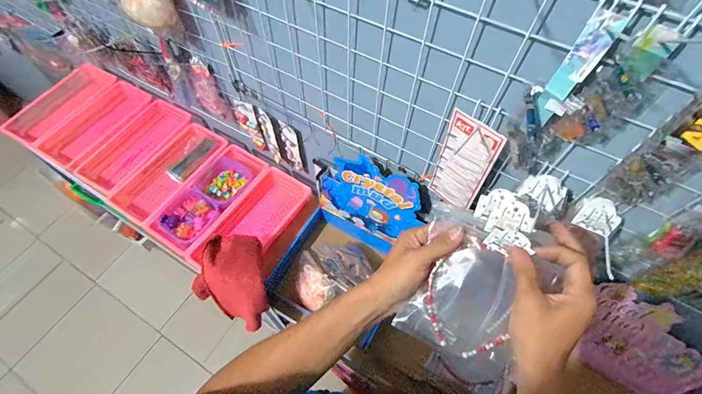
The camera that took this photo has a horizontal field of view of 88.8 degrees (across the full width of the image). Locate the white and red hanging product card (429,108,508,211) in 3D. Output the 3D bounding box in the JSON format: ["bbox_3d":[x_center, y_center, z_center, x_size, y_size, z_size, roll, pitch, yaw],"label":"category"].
[{"bbox_3d":[0.177,-0.046,0.574,0.082,0.191,0.014,38,62,22],"label":"white and red hanging product card"}]

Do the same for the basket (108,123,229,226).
[{"bbox_3d":[-0.453,-0.056,0.926,0.148,0.087,0.292,27,63,14],"label":"basket"}]

